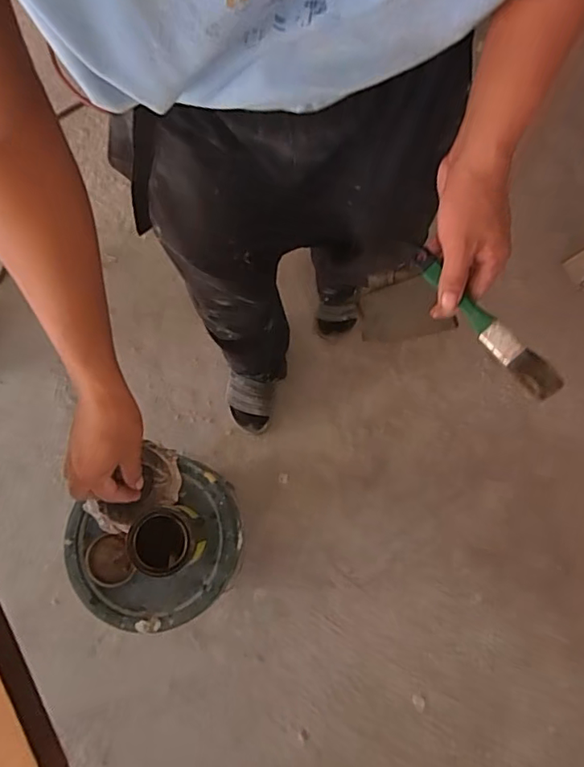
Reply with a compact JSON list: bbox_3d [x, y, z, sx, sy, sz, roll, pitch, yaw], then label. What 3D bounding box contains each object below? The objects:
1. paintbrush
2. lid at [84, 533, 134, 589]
[{"bbox_3d":[0.171,-0.057,0.483,0.025,0.020,0.176,-38,76,-7],"label":"paintbrush"},{"bbox_3d":[-0.327,0.314,0.940,0.078,0.010,0.090,-12,78,0],"label":"lid"}]

